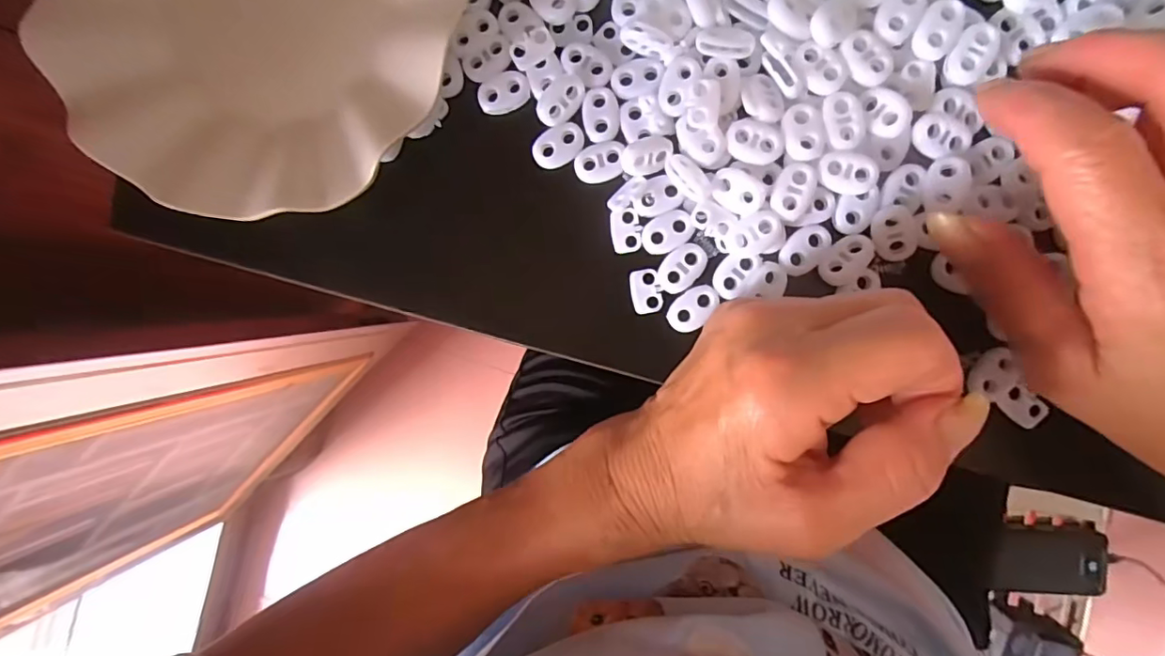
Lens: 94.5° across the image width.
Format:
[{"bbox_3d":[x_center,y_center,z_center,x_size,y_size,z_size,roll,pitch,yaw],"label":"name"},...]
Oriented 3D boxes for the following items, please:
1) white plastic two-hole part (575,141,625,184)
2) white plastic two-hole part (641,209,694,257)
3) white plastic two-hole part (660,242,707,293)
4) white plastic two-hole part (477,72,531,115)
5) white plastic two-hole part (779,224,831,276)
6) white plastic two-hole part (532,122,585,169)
[{"bbox_3d":[0.007,-0.070,0.225,0.020,0.004,0.016,-7,93,7],"label":"white plastic two-hole part"},{"bbox_3d":[0.036,-0.040,0.223,0.022,0.004,0.014,-26,90,7],"label":"white plastic two-hole part"},{"bbox_3d":[0.042,-0.025,0.223,0.023,0.004,0.015,-44,88,7],"label":"white plastic two-hole part"},{"bbox_3d":[-0.033,-0.100,0.229,0.022,0.005,0.014,-22,91,7],"label":"white plastic two-hole part"},{"bbox_3d":[0.090,-0.032,0.218,0.015,0.004,0.023,37,96,3],"label":"white plastic two-hole part"},{"bbox_3d":[-0.010,-0.077,0.226,0.022,0.004,0.016,-24,90,7],"label":"white plastic two-hole part"}]

